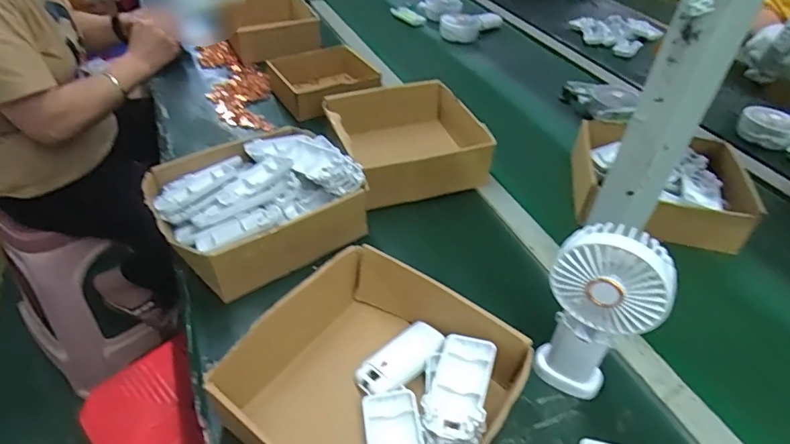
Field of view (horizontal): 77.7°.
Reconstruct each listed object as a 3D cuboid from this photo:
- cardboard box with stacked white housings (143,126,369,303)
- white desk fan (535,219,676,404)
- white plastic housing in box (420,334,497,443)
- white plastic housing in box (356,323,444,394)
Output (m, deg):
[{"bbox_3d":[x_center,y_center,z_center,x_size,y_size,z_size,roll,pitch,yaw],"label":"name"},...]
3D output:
[{"bbox_3d":[-0.170,-0.031,0.602,0.218,0.075,0.205,-28,51,-28],"label":"cardboard box with stacked white housings"},{"bbox_3d":[0.172,0.085,0.427,0.083,0.187,0.038,24,47,23],"label":"white desk fan"},{"bbox_3d":[0.054,0.148,0.435,0.055,0.019,0.103,11,44,10],"label":"white plastic housing in box"},{"bbox_3d":[0.005,0.131,0.472,0.088,0.015,0.043,-30,51,-29],"label":"white plastic housing in box"}]

